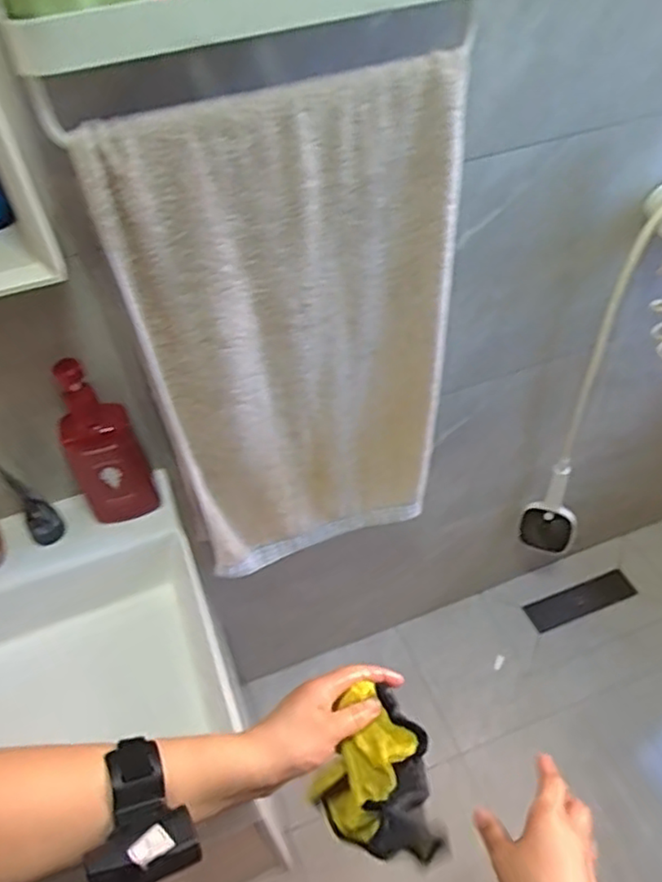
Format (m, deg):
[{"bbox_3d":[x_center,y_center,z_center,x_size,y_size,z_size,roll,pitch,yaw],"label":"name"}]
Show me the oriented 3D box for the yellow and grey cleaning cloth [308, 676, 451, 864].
[{"bbox_3d":[0.052,0.308,0.579,0.118,0.136,0.093,26,56,26],"label":"yellow and grey cleaning cloth"}]

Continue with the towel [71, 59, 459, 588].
[{"bbox_3d":[-0.025,-0.081,0.798,0.360,0.643,0.043,-18,49,-13],"label":"towel"}]

